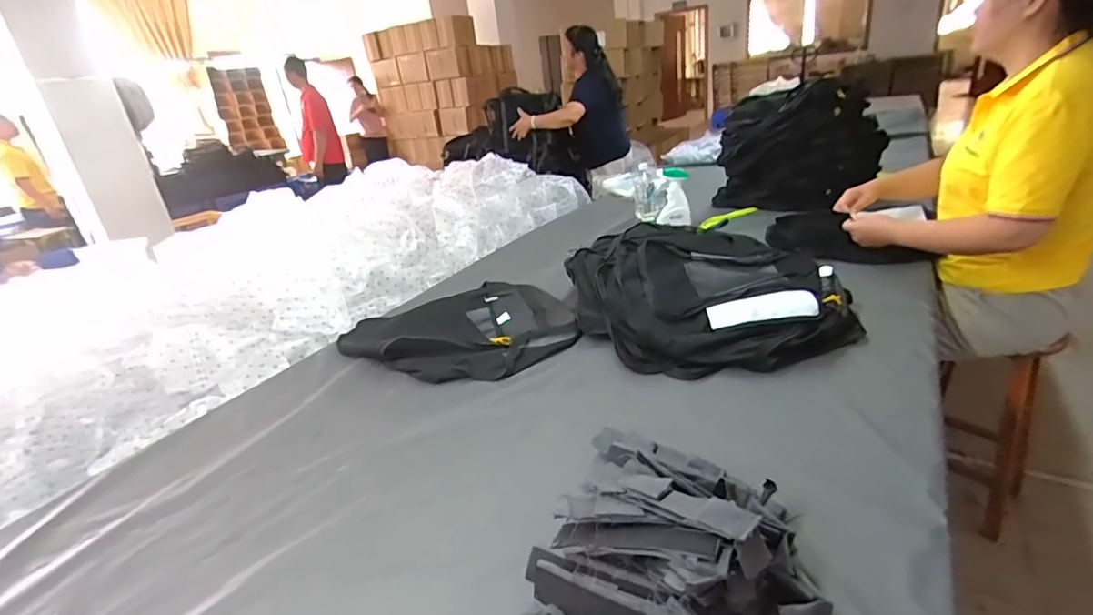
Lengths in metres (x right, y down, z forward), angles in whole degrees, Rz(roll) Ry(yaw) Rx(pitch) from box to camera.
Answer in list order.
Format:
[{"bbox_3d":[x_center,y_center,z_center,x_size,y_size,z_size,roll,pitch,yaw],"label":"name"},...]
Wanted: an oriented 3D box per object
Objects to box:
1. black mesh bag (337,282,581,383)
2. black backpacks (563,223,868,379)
[{"bbox_3d":[-0.194,0.046,1.199,0.508,0.053,0.444,-17,26,-20],"label":"black mesh bag"},{"bbox_3d":[0.345,-0.048,1.169,0.551,0.141,0.555,-6,24,2],"label":"black backpacks"}]

